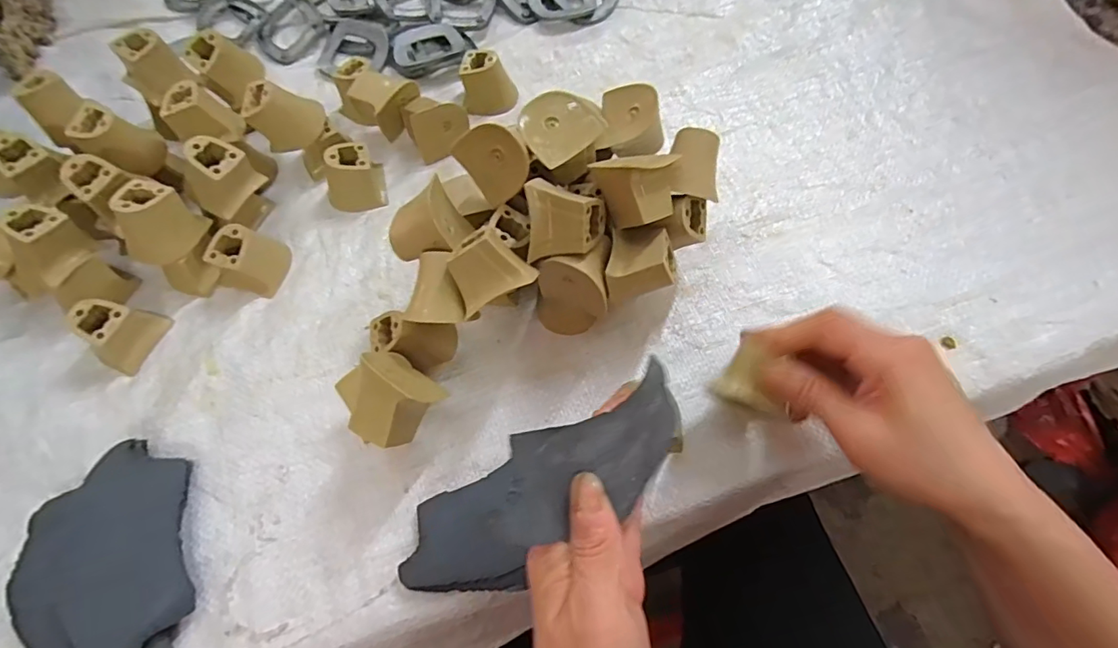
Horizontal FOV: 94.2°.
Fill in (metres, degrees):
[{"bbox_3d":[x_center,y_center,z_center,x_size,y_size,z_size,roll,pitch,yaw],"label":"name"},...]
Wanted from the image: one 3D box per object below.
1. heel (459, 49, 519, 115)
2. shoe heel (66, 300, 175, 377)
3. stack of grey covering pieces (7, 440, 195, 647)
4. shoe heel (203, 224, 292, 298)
[{"bbox_3d":[-0.058,-0.199,0.429,0.041,0.033,0.036,-4,66,0],"label":"heel"},{"bbox_3d":[-0.293,0.005,0.343,0.029,0.038,0.042,17,68,10],"label":"shoe heel"},{"bbox_3d":[-0.248,0.137,0.282,0.083,0.029,0.132,-21,67,-7],"label":"stack of grey covering pieces"},{"bbox_3d":[-0.218,-0.047,0.364,0.044,0.034,0.038,17,68,9],"label":"shoe heel"}]

